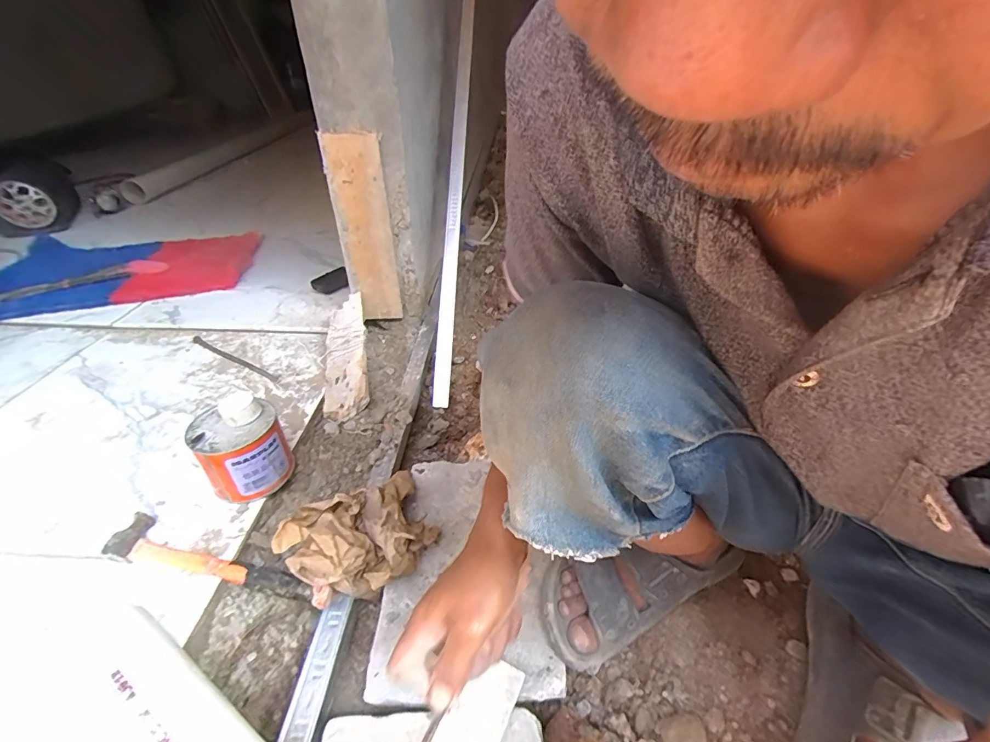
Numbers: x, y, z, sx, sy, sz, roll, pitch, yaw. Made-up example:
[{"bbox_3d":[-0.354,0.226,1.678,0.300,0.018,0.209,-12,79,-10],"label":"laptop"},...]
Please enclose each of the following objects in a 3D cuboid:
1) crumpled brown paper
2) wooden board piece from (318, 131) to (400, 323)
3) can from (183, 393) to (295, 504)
[{"bbox_3d":[-0.134,0.179,0.493,0.097,0.096,0.179,27,43,32],"label":"crumpled brown paper"},{"bbox_3d":[-0.236,-0.237,0.799,0.090,0.337,0.017,0,36,-1],"label":"wooden board piece"},{"bbox_3d":[-0.317,0.095,0.555,0.093,0.111,0.088,-25,43,-31],"label":"can"}]

